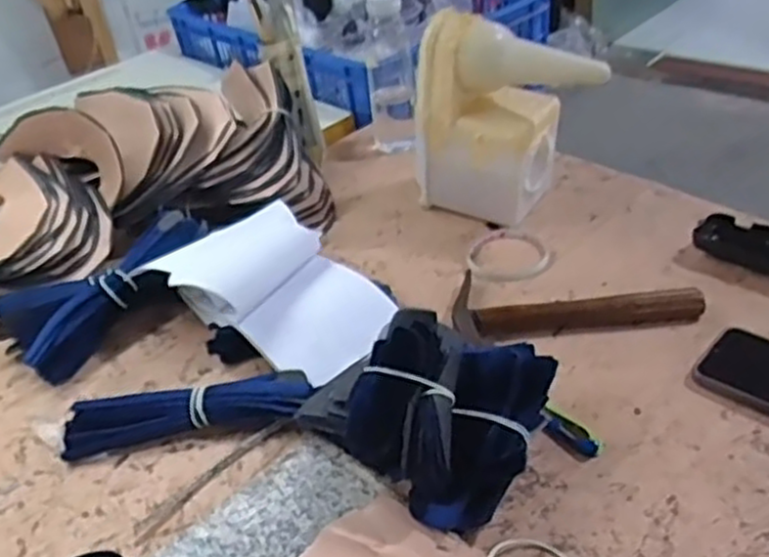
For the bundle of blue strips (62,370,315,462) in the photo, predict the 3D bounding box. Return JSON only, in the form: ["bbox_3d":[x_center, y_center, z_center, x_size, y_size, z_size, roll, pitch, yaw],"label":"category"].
[{"bbox_3d":[-0.163,0.109,0.627,0.199,0.026,0.046,-8,36,-3],"label":"bundle of blue strips"}]

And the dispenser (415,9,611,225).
[{"bbox_3d":[0.130,-0.166,0.805,0.189,0.202,0.088,8,38,19],"label":"dispenser"}]

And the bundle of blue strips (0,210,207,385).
[{"bbox_3d":[-0.265,0.009,0.728,0.215,0.061,0.090,-38,45,-16],"label":"bundle of blue strips"}]

